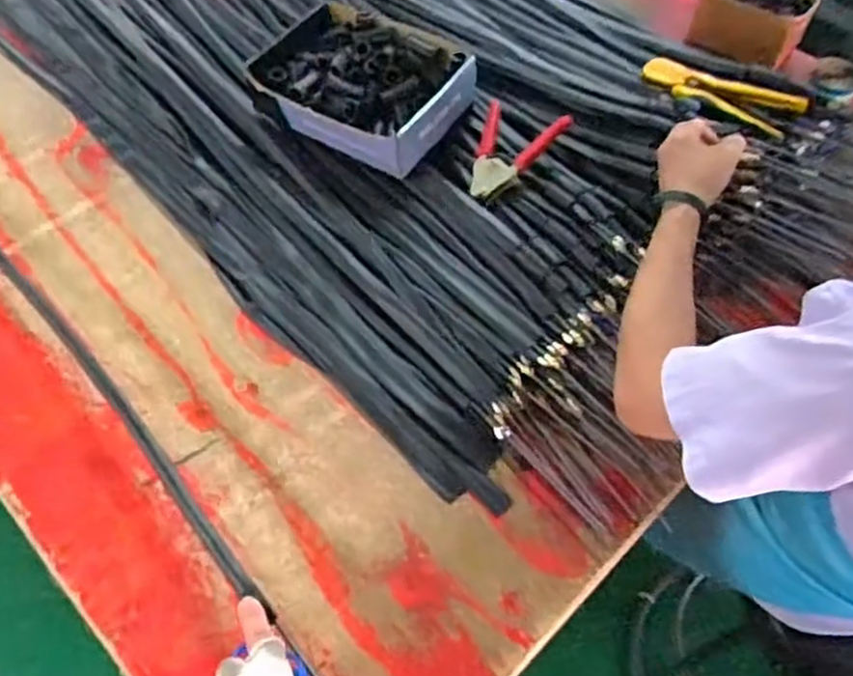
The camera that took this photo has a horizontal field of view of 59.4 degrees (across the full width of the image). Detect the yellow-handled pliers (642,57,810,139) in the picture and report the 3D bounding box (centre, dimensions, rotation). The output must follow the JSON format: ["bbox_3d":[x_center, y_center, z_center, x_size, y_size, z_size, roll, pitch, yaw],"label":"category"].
[{"bbox_3d":[0.384,-0.328,0.983,0.096,0.041,0.211,-40,67,-22],"label":"yellow-handled pliers"}]

